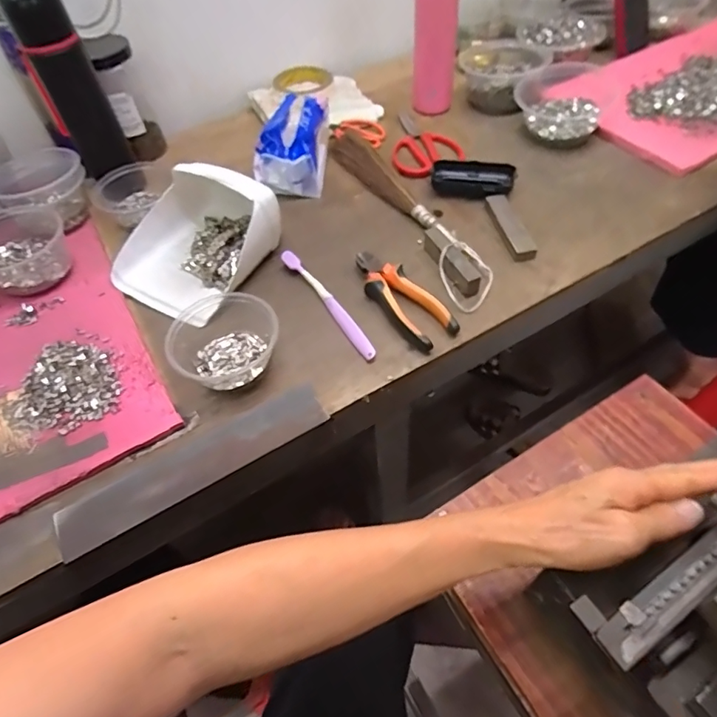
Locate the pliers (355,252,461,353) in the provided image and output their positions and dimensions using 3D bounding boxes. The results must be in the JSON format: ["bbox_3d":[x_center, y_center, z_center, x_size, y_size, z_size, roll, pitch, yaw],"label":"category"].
[{"bbox_3d":[0.044,-0.071,0.549,0.052,0.025,0.149,-31,55,-18],"label":"pliers"}]

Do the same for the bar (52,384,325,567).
[{"bbox_3d":[-0.146,0.094,0.448,0.245,0.008,0.051,-28,54,-16],"label":"bar"}]

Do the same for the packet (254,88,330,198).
[{"bbox_3d":[-0.095,-0.303,0.691,0.091,0.087,0.149,1,52,6],"label":"packet"}]

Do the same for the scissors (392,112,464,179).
[{"bbox_3d":[0.101,-0.327,0.739,0.101,0.011,0.184,-2,52,4],"label":"scissors"}]

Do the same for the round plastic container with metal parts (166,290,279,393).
[{"bbox_3d":[-0.135,-0.021,0.511,0.104,0.047,0.116,-10,51,-2],"label":"round plastic container with metal parts"}]

